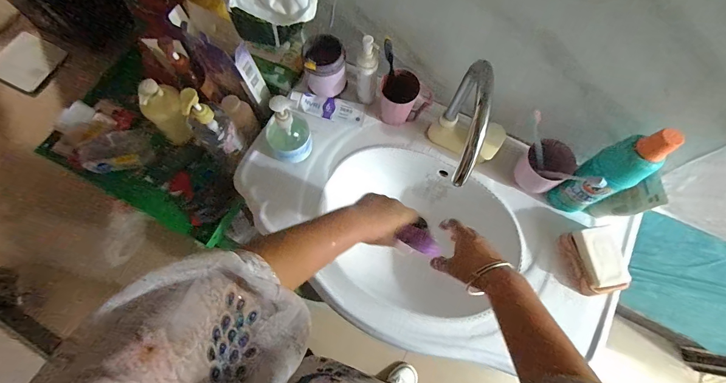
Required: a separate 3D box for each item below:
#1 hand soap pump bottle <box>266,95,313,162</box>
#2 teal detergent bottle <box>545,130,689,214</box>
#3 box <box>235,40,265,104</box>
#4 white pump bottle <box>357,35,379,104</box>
[{"bbox_3d":[-0.144,-0.113,0.648,0.068,0.164,0.081,36,75,11],"label":"hand soap pump bottle"},{"bbox_3d":[0.408,-0.023,0.586,0.062,0.254,0.072,-25,73,-9],"label":"teal detergent bottle"},{"bbox_3d":[-0.235,-0.250,0.714,0.017,0.145,0.049,15,72,4],"label":"box"},{"bbox_3d":[0.010,-0.231,0.690,0.045,0.176,0.039,-1,71,-1],"label":"white pump bottle"}]

